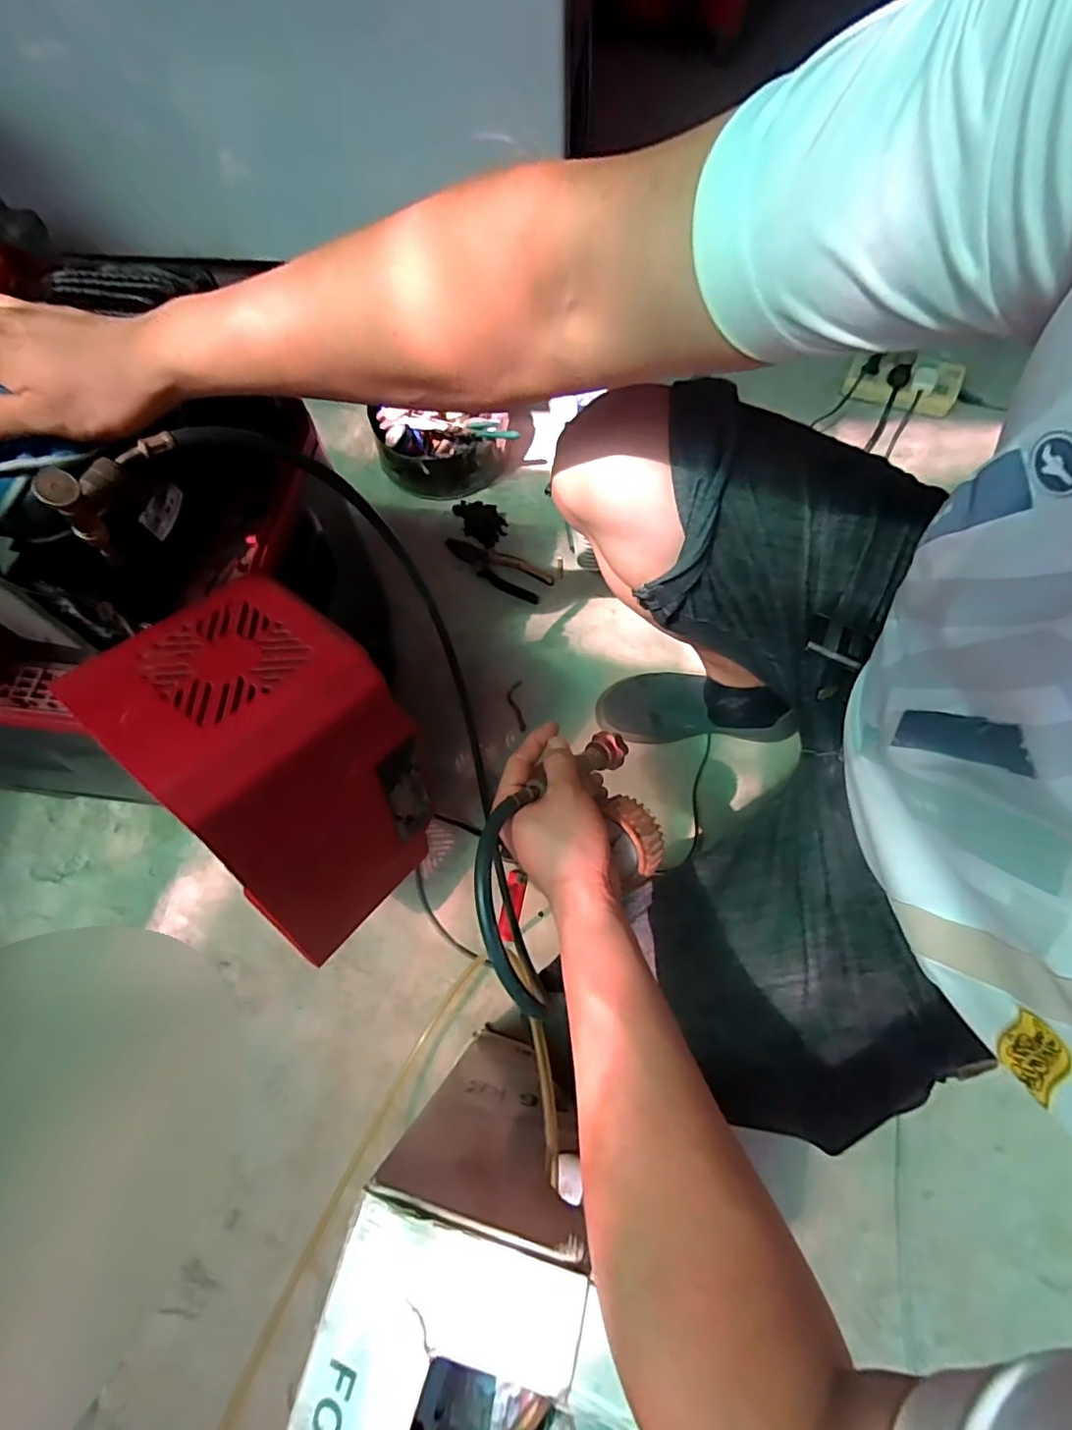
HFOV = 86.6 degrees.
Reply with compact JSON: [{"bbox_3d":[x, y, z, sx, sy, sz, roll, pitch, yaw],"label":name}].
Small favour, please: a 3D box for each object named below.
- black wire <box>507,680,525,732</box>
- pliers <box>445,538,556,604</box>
[{"bbox_3d":[-0.030,-0.015,0.849,0.023,0.007,0.079,-6,66,1],"label":"black wire"},{"bbox_3d":[-0.066,-0.245,0.944,0.182,0.026,0.062,27,70,14],"label":"pliers"}]

